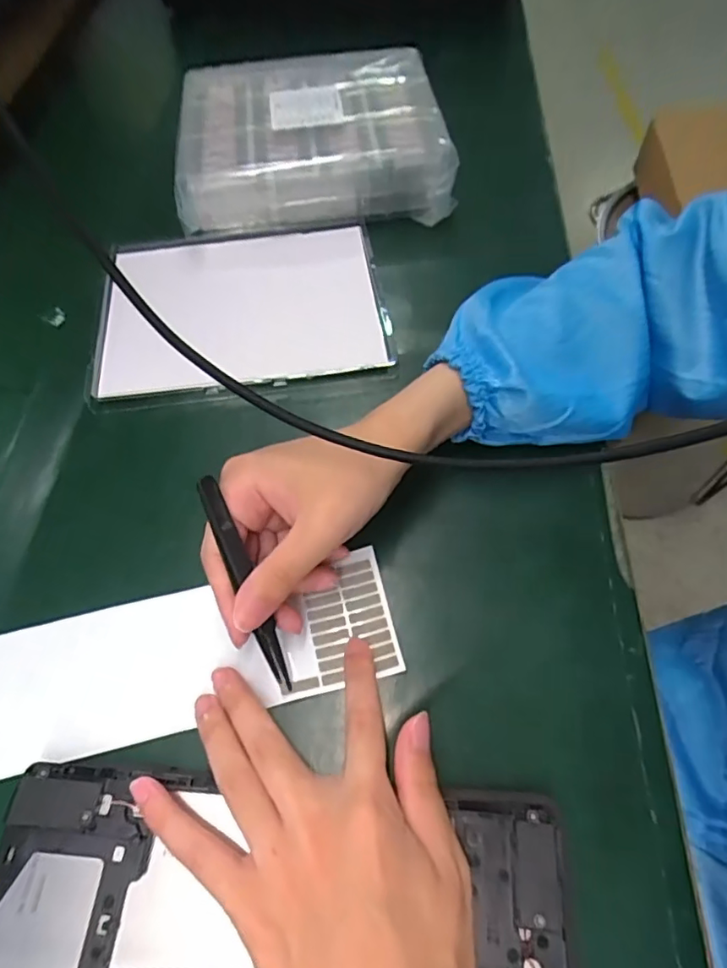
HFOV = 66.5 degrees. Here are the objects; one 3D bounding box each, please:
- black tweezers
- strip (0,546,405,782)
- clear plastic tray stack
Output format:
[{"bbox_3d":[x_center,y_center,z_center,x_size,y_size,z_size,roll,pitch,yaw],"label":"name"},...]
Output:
[{"bbox_3d":[-0.057,0.050,0.271,0.010,0.013,0.111,-21,104,-13],"label":"black tweezers"},{"bbox_3d":[-0.139,0.102,0.288,0.312,0.008,0.073,-12,61,-6],"label":"strip"},{"bbox_3d":[-0.044,-0.295,0.477,0.219,0.054,0.174,-6,60,-2],"label":"clear plastic tray stack"}]

